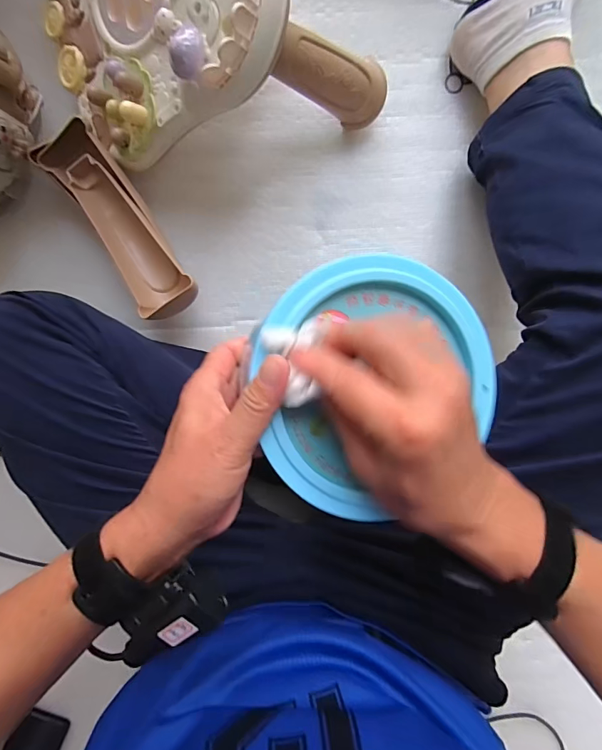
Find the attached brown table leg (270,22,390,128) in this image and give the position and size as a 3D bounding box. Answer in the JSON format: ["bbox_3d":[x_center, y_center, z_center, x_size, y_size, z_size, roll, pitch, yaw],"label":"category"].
[{"bbox_3d":[0.027,-0.324,0.446,0.150,0.062,0.051,-9,97,-43],"label":"attached brown table leg"}]

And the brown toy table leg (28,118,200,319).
[{"bbox_3d":[-0.204,-0.170,0.478,0.069,0.076,0.223,-34,95,1],"label":"brown toy table leg"}]

